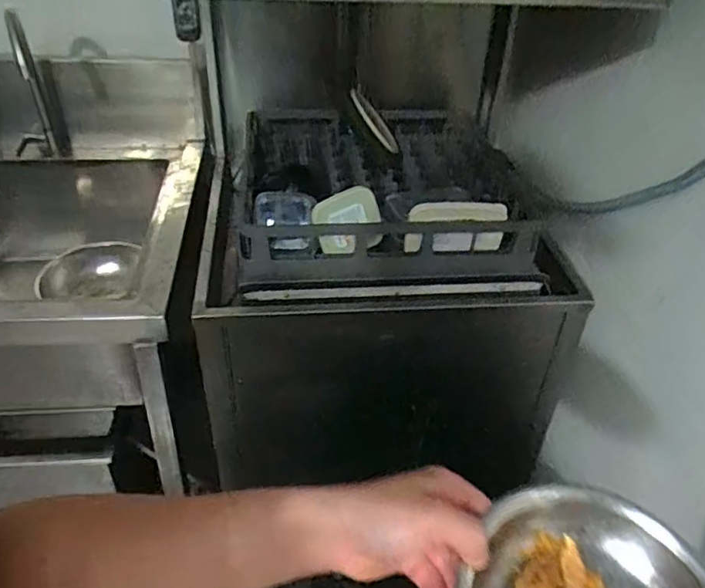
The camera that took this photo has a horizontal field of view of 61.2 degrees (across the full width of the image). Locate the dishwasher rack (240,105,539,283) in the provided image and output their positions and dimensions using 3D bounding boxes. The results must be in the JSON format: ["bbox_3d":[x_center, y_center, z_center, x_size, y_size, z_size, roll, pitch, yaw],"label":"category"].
[{"bbox_3d":[0.028,-0.240,1.175,0.497,0.142,0.608,-2,38,-8],"label":"dishwasher rack"}]

